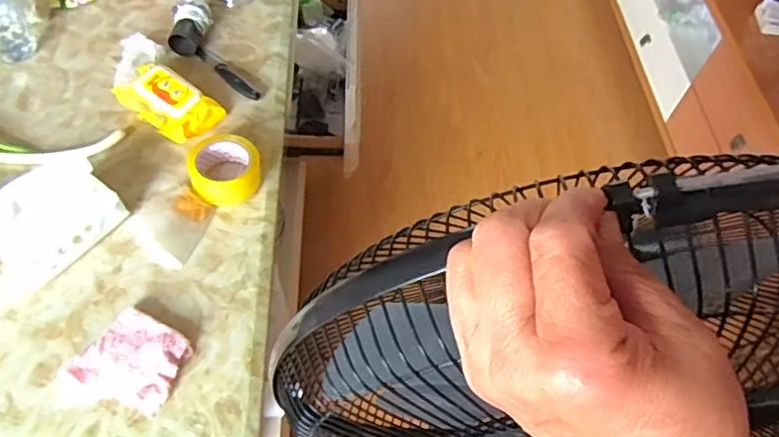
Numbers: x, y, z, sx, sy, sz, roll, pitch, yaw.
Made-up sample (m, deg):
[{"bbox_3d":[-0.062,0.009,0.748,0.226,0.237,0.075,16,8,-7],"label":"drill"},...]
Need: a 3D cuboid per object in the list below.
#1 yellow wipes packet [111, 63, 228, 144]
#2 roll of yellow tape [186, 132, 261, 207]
[{"bbox_3d":[-0.370,-0.199,0.980,0.172,0.059,0.095,32,62,15],"label":"yellow wipes packet"},{"bbox_3d":[-0.254,-0.077,0.918,0.102,0.055,0.111,2,59,-3],"label":"roll of yellow tape"}]

